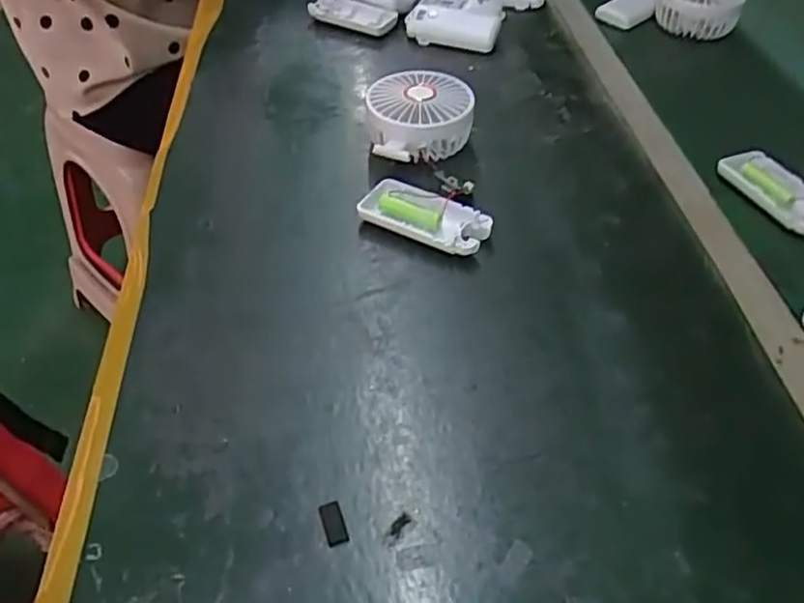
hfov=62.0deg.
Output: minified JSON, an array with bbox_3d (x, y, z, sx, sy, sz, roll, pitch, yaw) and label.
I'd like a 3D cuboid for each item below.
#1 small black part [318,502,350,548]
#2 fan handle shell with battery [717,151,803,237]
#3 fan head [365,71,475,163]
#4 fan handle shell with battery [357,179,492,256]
[{"bbox_3d":[-0.034,0.112,0.337,0.011,0.004,0.023,-15,47,-14],"label":"small black part"},{"bbox_3d":[0.298,-0.086,0.531,0.045,0.017,0.095,-19,48,-17],"label":"fan handle shell with battery"},{"bbox_3d":[0.015,-0.153,0.563,0.088,0.046,0.091,-4,46,-3],"label":"fan head"},{"bbox_3d":[0.016,-0.060,0.496,0.093,0.020,0.044,22,50,21],"label":"fan handle shell with battery"}]

